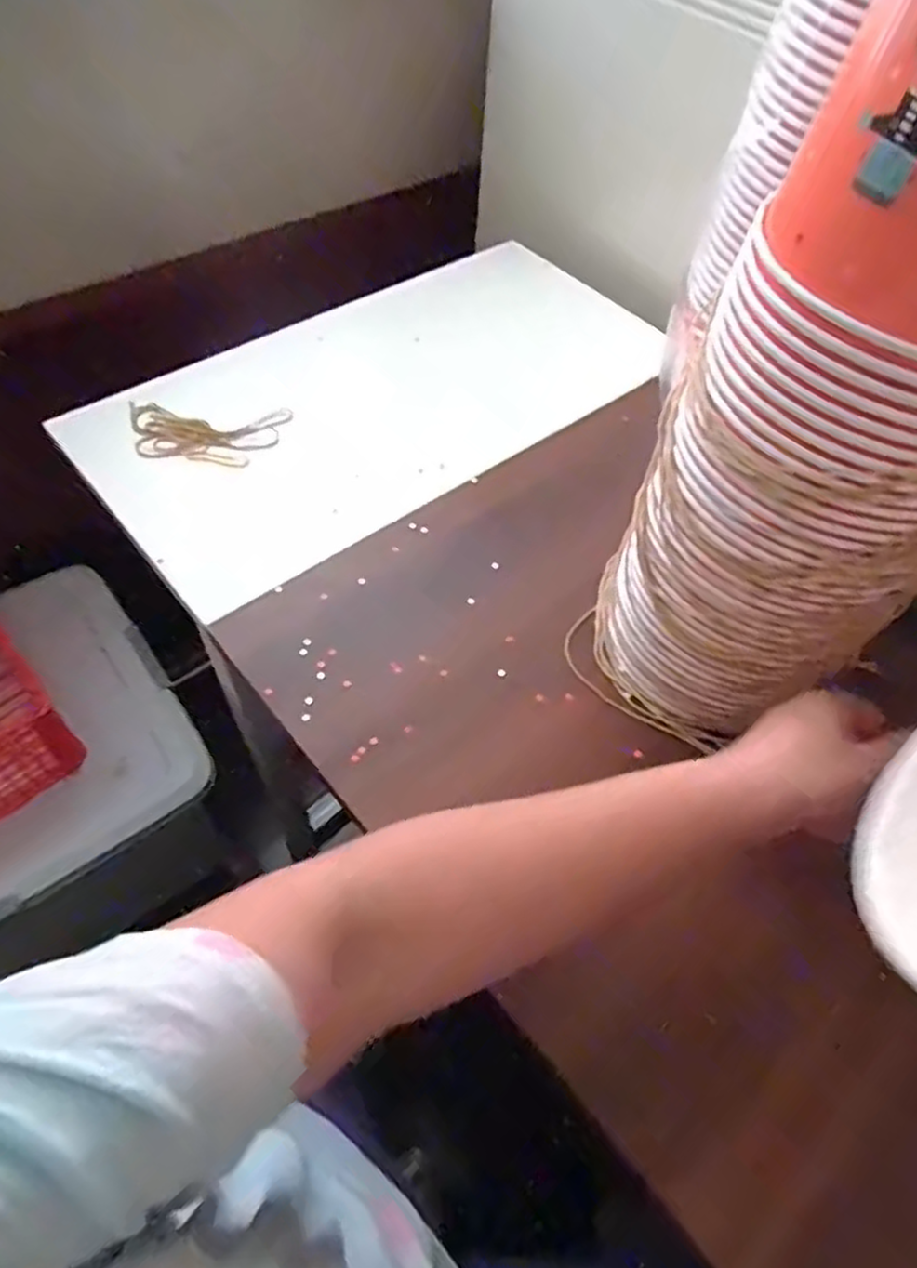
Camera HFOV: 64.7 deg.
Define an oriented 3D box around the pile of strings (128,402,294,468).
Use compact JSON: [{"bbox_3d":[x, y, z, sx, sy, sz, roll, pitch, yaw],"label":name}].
[{"bbox_3d":[-0.220,-0.175,0.629,0.135,0.015,0.076,0,53,-6],"label":"pile of strings"}]

